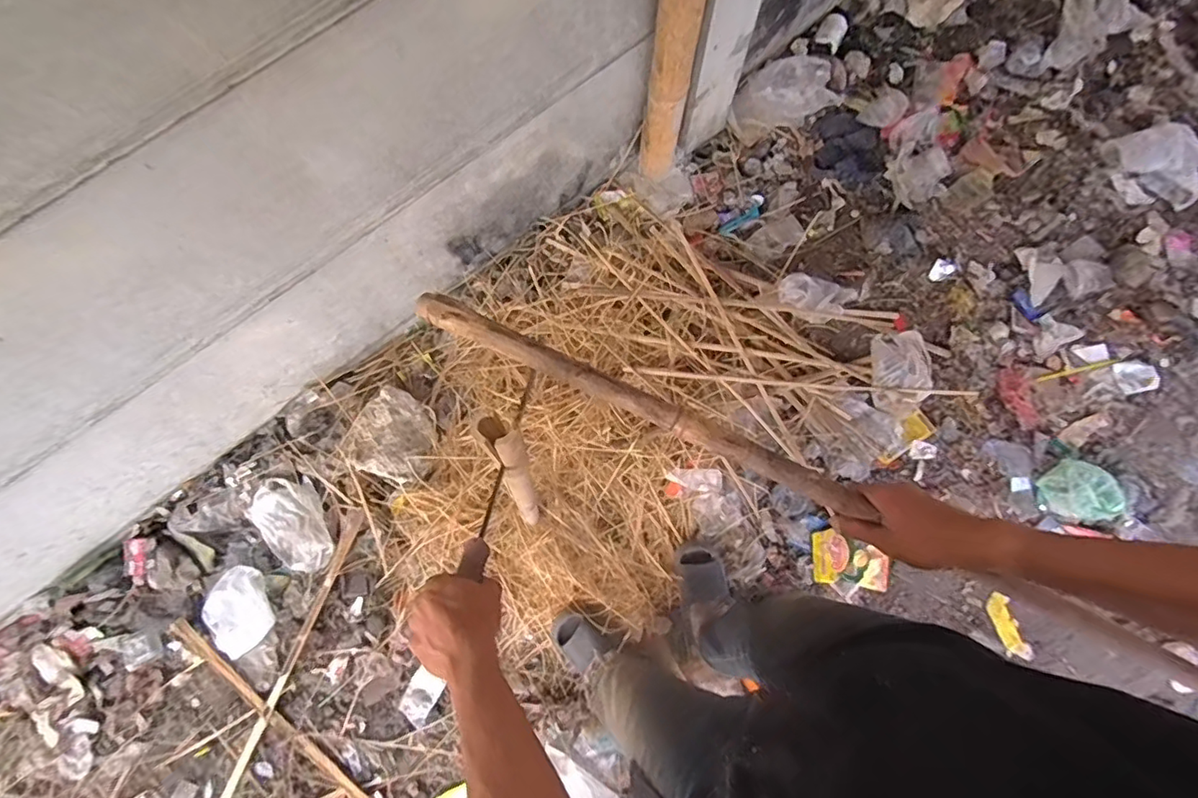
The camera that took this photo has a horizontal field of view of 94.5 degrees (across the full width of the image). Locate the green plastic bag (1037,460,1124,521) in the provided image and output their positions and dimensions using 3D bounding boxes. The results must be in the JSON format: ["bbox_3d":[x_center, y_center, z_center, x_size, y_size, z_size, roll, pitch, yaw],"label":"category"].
[{"bbox_3d":[1.194,0.222,1.366,0.188,0.026,0.144,-5,76,-2],"label":"green plastic bag"}]

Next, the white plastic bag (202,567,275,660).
[{"bbox_3d":[-0.889,0.523,1.368,0.143,0.034,0.198,-20,77,-5],"label":"white plastic bag"}]

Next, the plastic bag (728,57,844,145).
[{"bbox_3d":[0.549,-0.901,1.635,0.349,0.113,0.176,-20,77,-5],"label":"plastic bag"}]

